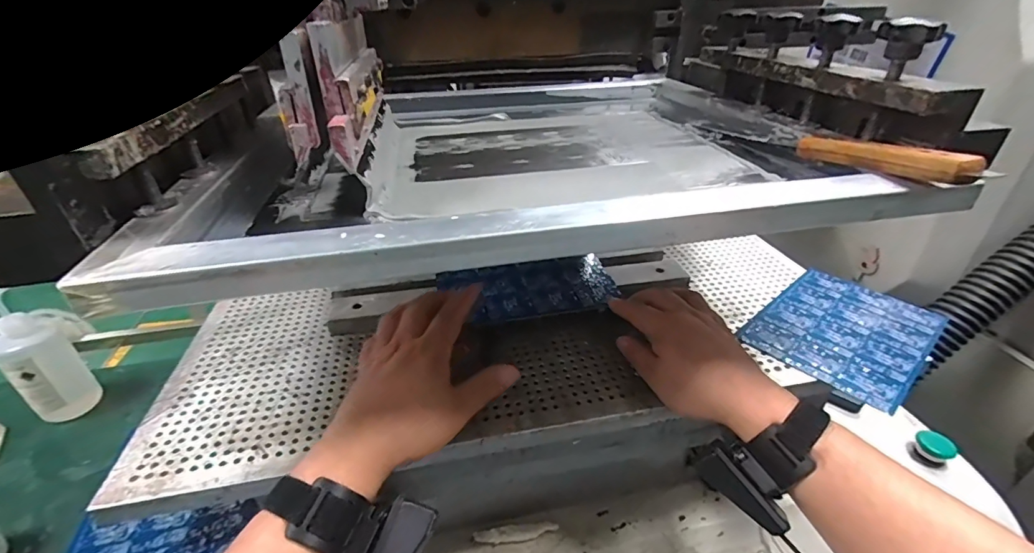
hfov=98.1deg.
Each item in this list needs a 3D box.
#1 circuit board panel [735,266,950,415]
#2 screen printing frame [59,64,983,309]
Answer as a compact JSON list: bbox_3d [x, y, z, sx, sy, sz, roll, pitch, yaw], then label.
[{"bbox_3d":[0.335,0.052,0.461,0.189,0.004,0.133,-26,40,-32],"label":"circuit board panel"},{"bbox_3d":[0.008,-0.130,0.415,0.510,0.049,0.454,-5,30,-9],"label":"screen printing frame"}]

